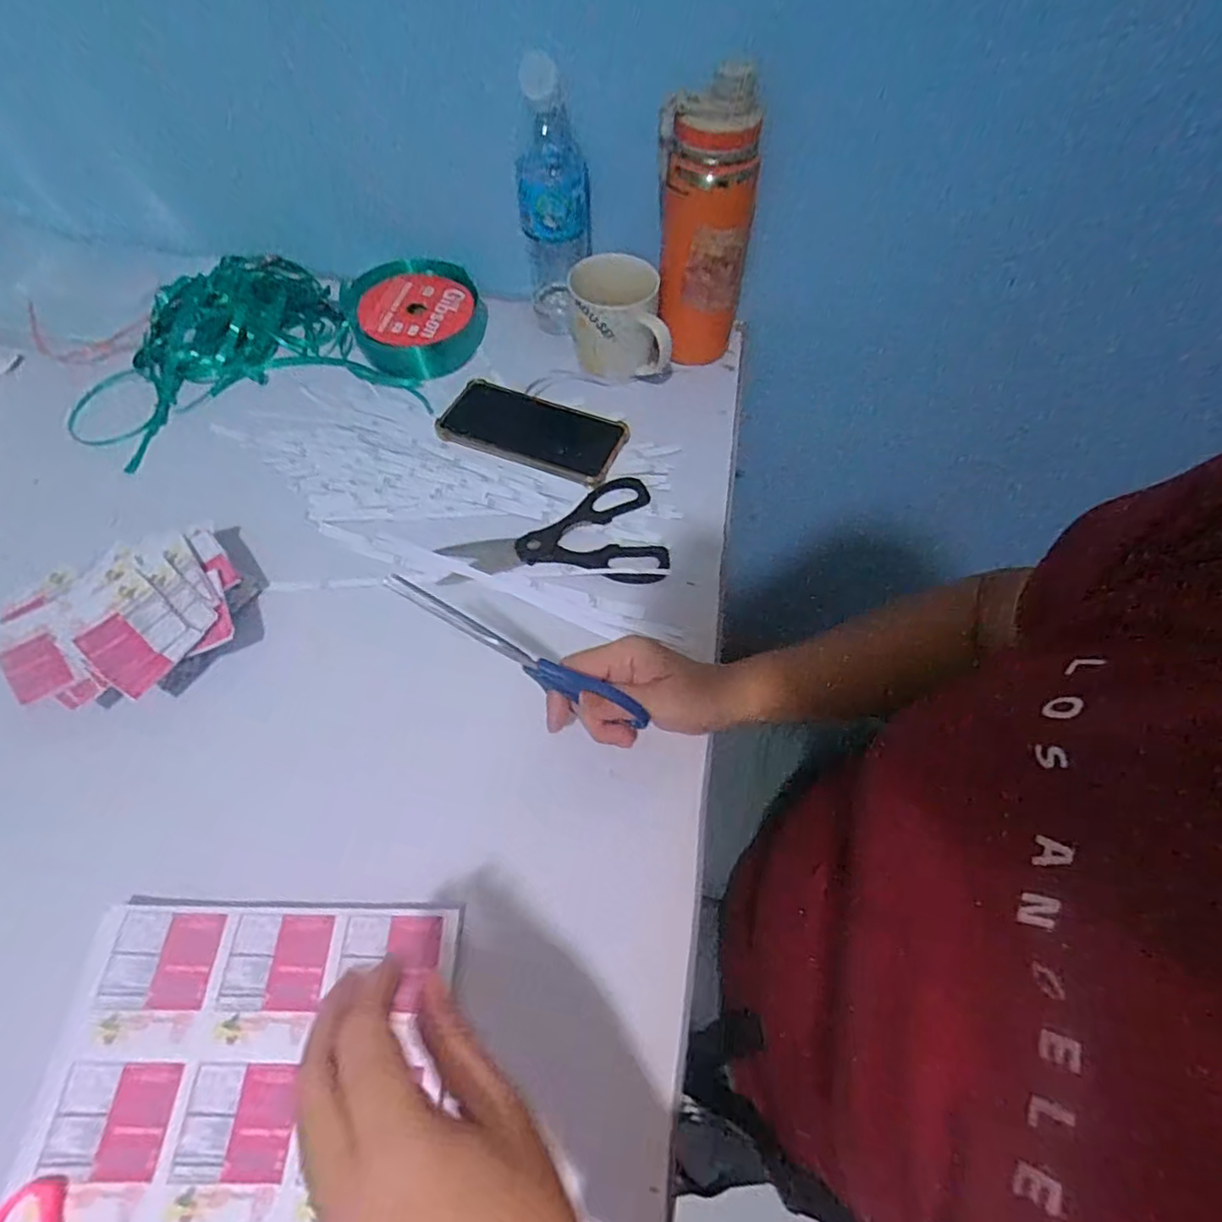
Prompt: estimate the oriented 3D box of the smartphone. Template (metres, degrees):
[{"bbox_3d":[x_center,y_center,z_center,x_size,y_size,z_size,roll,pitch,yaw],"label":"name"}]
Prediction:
[{"bbox_3d":[-0.073,-0.168,0.587,0.166,0.011,0.083,21,62,11],"label":"smartphone"}]

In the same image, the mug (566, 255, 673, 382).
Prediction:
[{"bbox_3d":[0.008,-0.276,0.606,0.091,0.084,0.085,-1,60,-1],"label":"mug"}]

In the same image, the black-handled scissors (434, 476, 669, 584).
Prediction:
[{"bbox_3d":[-0.050,-0.063,0.529,0.180,0.009,0.103,-5,60,-3],"label":"black-handled scissors"}]

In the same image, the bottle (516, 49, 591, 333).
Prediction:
[{"bbox_3d":[-0.051,-0.372,0.582,0.065,0.219,0.069,-3,60,-2],"label":"bottle"}]

